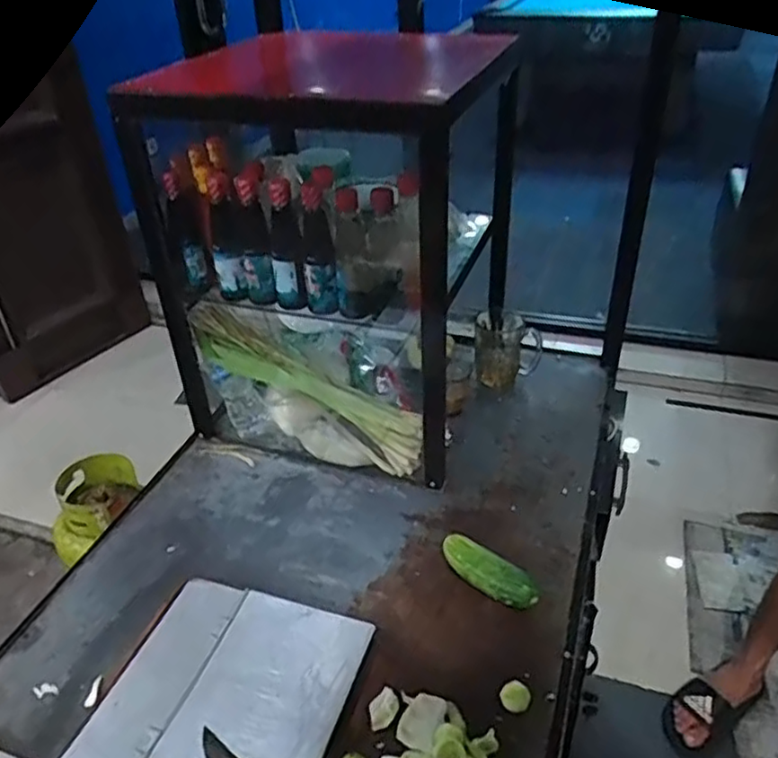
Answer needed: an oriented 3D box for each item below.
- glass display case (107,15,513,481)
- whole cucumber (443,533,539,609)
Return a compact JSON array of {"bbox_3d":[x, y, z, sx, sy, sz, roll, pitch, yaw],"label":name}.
[{"bbox_3d":[-0.059,-0.184,0.987,0.404,0.480,0.414,10,37,17],"label":"glass display case"},{"bbox_3d":[0.113,0.223,0.775,0.120,0.048,0.034,28,45,36],"label":"whole cucumber"}]

